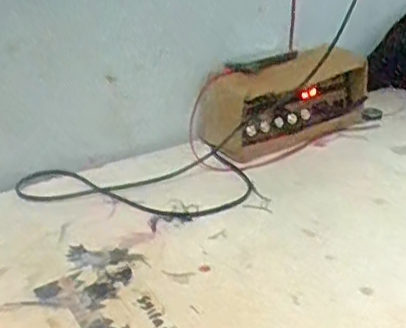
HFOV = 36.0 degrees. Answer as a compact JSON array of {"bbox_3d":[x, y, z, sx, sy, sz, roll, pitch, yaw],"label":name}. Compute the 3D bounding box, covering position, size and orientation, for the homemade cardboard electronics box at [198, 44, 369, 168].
[{"bbox_3d":[0.095,-0.069,0.684,0.203,0.092,0.053,-19,31,-27],"label":"homemade cardboard electronics box"}]

